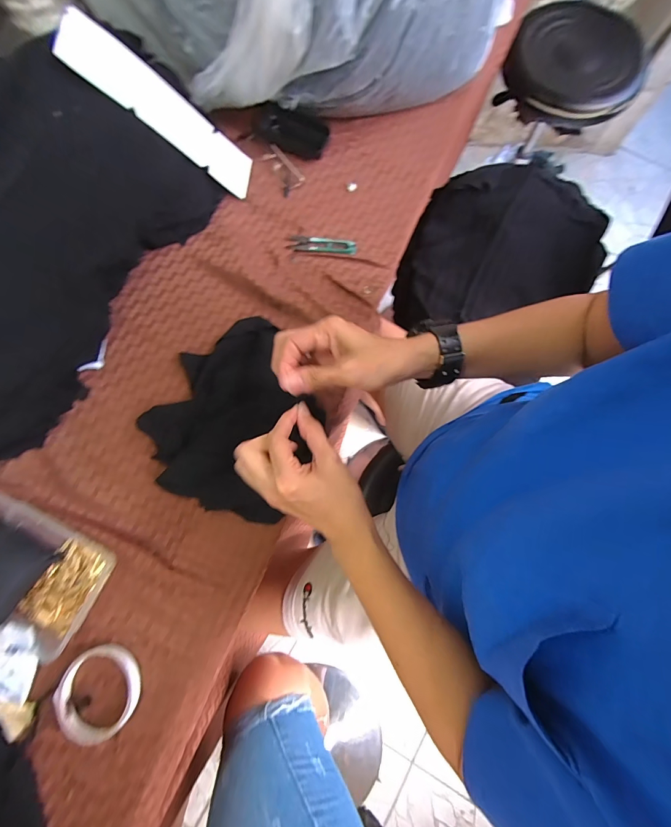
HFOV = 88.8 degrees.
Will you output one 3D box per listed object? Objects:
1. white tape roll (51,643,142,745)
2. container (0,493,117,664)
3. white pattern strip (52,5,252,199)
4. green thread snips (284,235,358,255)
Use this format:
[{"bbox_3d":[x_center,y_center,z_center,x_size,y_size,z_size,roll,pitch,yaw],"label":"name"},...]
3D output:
[{"bbox_3d":[-0.259,0.306,0.371,0.084,0.013,0.096,40,80,8],"label":"white tape roll"},{"bbox_3d":[-0.355,0.181,0.387,0.177,0.035,0.124,28,78,6],"label":"container"},{"bbox_3d":[-0.214,-0.392,0.450,0.009,0.232,0.074,-4,75,42],"label":"white pattern strip"},{"bbox_3d":[-0.020,-0.252,0.508,0.103,0.005,0.026,5,77,1],"label":"green thread snips"}]

